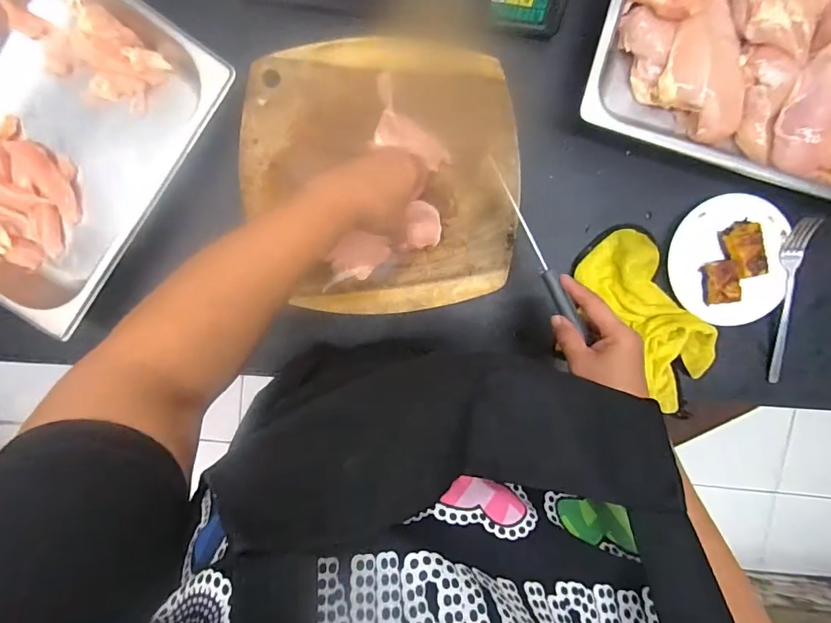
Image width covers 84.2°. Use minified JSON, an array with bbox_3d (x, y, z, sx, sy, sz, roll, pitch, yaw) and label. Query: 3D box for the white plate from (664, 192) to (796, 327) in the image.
[{"bbox_3d":[0.370,-0.060,0.534,0.130,0.025,0.143,0,96,-3],"label":"white plate"}]

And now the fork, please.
[{"bbox_3d":[0.443,-0.010,0.546,0.023,0.032,0.195,3,96,-3],"label":"fork"}]

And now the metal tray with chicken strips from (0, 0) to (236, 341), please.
[{"bbox_3d":[-0.376,-0.179,0.476,0.264,0.073,0.326,35,94,-6],"label":"metal tray with chicken strips"}]

